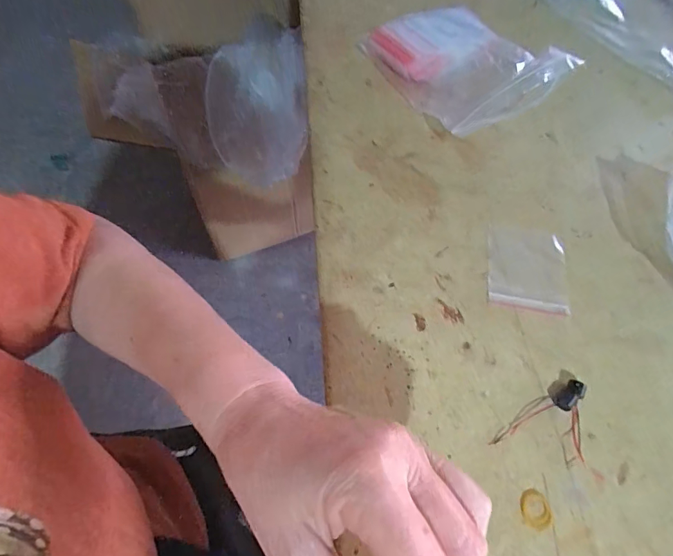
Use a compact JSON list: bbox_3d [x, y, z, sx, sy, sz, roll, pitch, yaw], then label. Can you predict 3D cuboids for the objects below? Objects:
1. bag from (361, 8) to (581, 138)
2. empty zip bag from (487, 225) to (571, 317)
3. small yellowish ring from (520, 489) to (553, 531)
[{"bbox_3d":[0.133,-0.222,0.451,0.143,0.057,0.180,-23,64,-14],"label":"bag"},{"bbox_3d":[0.155,-0.009,0.360,0.062,0.005,0.078,10,61,4],"label":"empty zip bag"},{"bbox_3d":[0.123,0.143,0.272,0.018,0.004,0.023,-10,62,-7],"label":"small yellowish ring"}]

